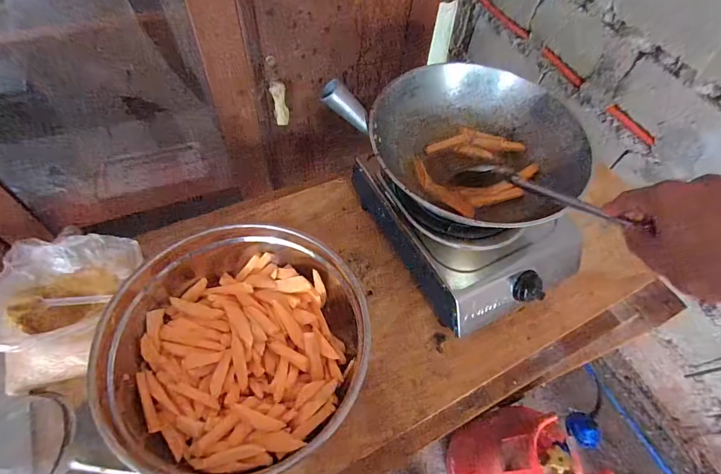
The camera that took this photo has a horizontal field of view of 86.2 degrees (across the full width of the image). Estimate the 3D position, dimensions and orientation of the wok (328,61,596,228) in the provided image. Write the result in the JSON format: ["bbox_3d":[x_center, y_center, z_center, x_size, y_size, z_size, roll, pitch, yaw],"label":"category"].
[{"bbox_3d":[0.176,-0.161,0.626,0.325,0.134,0.331,41,64,19],"label":"wok"}]

